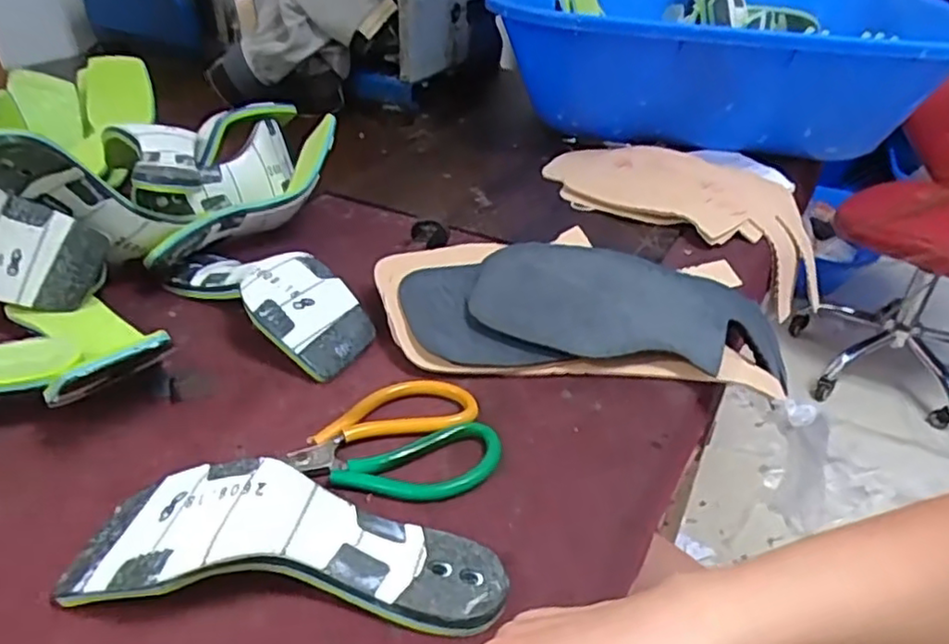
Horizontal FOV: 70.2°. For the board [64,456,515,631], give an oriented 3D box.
[{"bbox_3d":[-0.097,0.115,0.357,0.220,0.044,0.076,2,36,-1],"label":"board"}]

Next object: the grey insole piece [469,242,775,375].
[{"bbox_3d":[0.123,-0.018,0.554,0.241,0.021,0.123,7,46,-1],"label":"grey insole piece"}]

